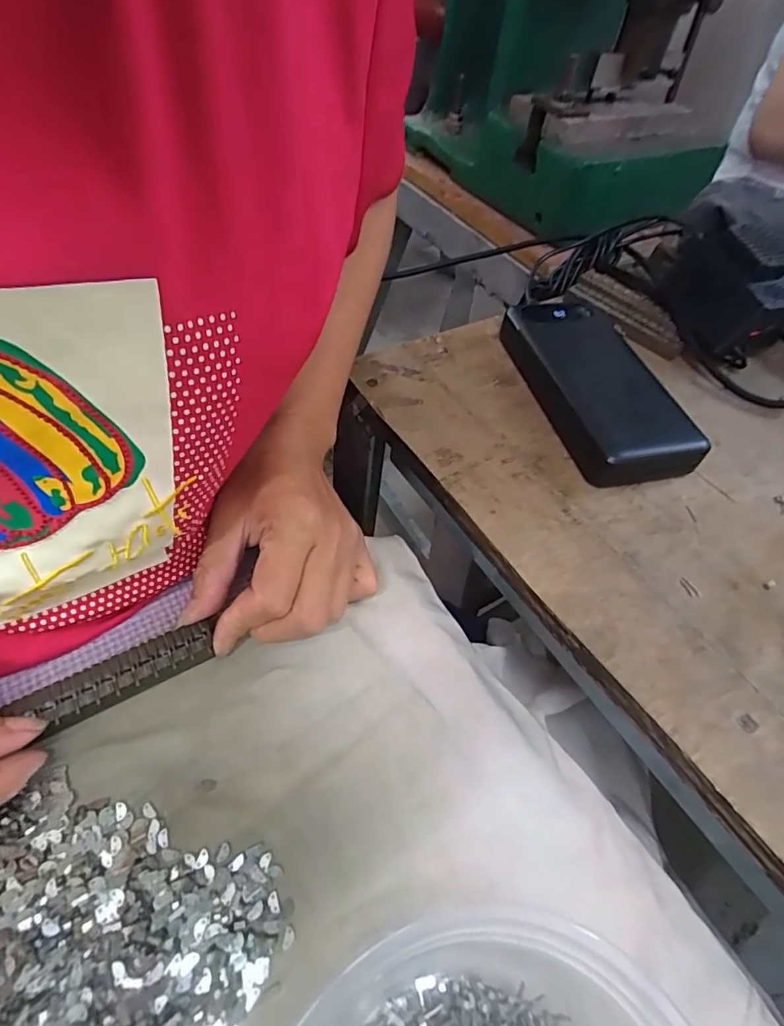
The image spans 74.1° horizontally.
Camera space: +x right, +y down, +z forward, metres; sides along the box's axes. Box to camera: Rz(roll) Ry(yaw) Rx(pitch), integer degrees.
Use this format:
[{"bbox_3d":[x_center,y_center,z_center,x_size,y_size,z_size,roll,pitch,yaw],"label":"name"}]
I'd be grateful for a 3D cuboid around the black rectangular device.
[{"bbox_3d":[0.134,-0.095,0.347,0.078,0.024,0.170,-7,54,-13],"label":"black rectangular device"}]

